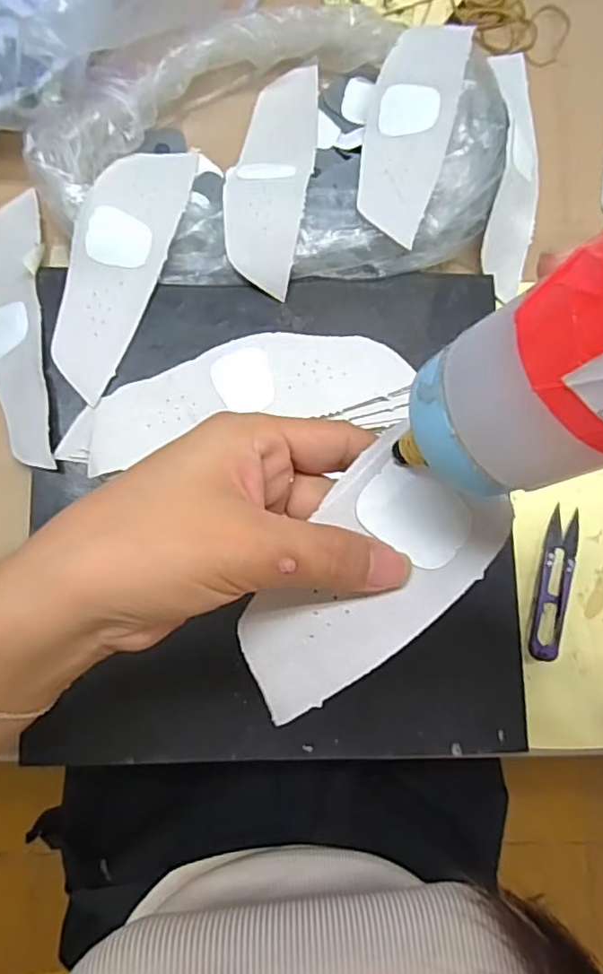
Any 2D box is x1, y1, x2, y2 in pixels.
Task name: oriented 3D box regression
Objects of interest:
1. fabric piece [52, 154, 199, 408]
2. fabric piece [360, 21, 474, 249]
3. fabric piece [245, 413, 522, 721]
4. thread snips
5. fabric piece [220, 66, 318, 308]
[{"bbox_3d":[-0.115,-0.148,0.373,0.054,0.018,0.180,18,81,-1],"label":"fabric piece"},{"bbox_3d":[0.067,-0.231,0.384,0.057,0.010,0.156,14,82,17],"label":"fabric piece"},{"bbox_3d":[0.019,0.038,0.214,0.056,0.018,0.114,42,102,3],"label":"fabric piece"},{"bbox_3d":[0.167,0.063,0.385,0.023,0.008,0.098,13,82,-1],"label":"thread snips"},{"bbox_3d":[-0.020,-0.214,0.403,0.052,0.034,0.177,7,65,-2],"label":"fabric piece"}]

